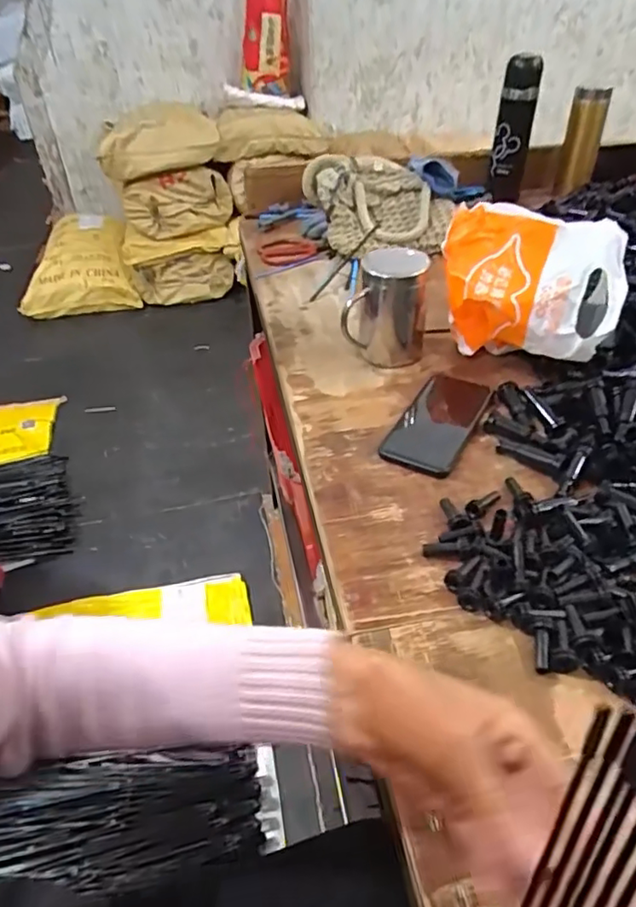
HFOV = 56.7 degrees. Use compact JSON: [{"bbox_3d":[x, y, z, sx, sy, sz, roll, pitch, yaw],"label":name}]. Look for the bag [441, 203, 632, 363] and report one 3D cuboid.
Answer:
[{"bbox_3d":[0.237,-0.183,0.674,0.193,0.144,0.119,10,45,17],"label":"bag"}]

